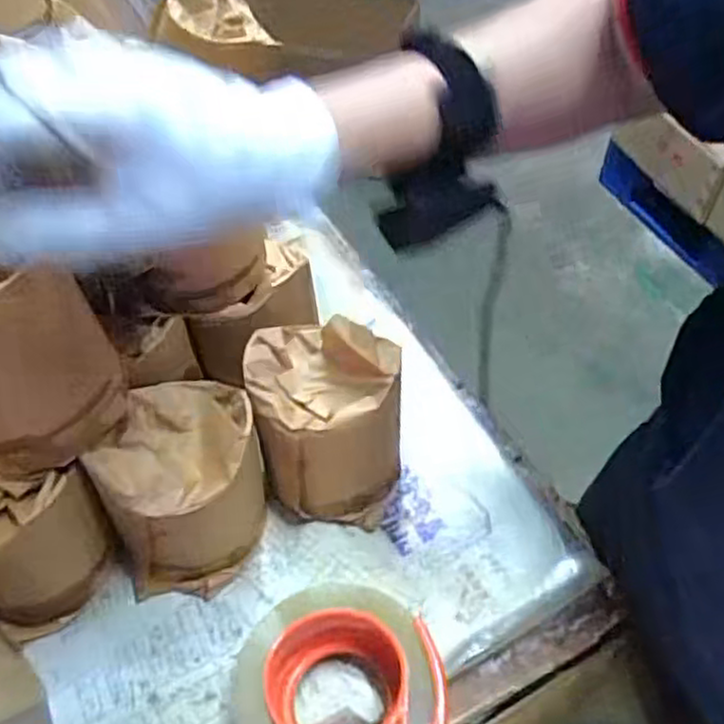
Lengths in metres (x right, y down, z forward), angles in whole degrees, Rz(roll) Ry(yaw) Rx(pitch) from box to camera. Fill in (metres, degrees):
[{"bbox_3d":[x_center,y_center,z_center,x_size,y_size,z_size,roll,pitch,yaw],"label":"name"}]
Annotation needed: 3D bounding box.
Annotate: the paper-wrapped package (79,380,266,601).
[{"bbox_3d":[-0.113,0.081,0.484,0.091,0.108,0.111,7,50,6],"label":"paper-wrapped package"}]

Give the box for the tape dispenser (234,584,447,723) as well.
[{"bbox_3d":[-0.013,0.211,0.408,0.125,0.060,0.178,-7,50,-6],"label":"tape dispenser"}]

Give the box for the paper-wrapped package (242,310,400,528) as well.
[{"bbox_3d":[-0.022,0.035,0.508,0.107,0.127,0.101,2,50,1],"label":"paper-wrapped package"}]

